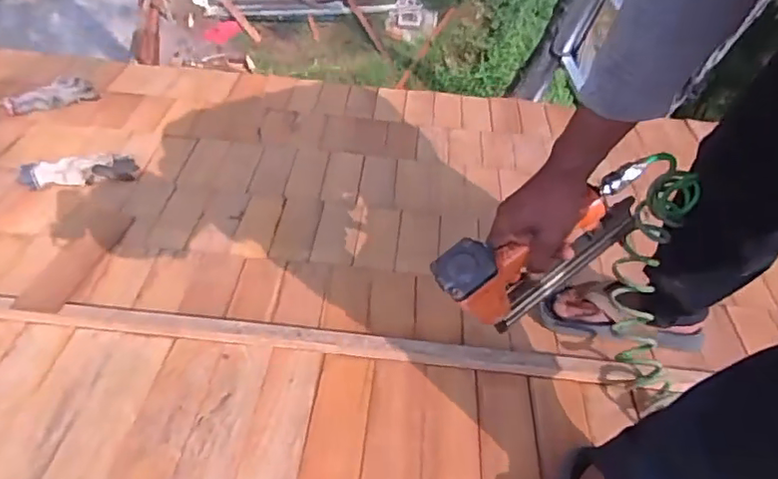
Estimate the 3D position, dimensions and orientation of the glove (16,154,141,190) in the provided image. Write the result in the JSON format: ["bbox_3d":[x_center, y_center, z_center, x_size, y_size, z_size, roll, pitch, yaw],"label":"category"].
[{"bbox_3d":[-0.640,-0.142,1.188,0.215,0.026,0.065,-9,66,-25],"label":"glove"}]

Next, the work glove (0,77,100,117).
[{"bbox_3d":[-0.837,-0.353,1.410,0.203,0.027,0.095,-27,70,-32],"label":"work glove"}]

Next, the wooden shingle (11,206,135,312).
[{"bbox_3d":[-0.562,0.027,1.032,0.094,0.018,0.275,9,39,1],"label":"wooden shingle"}]

